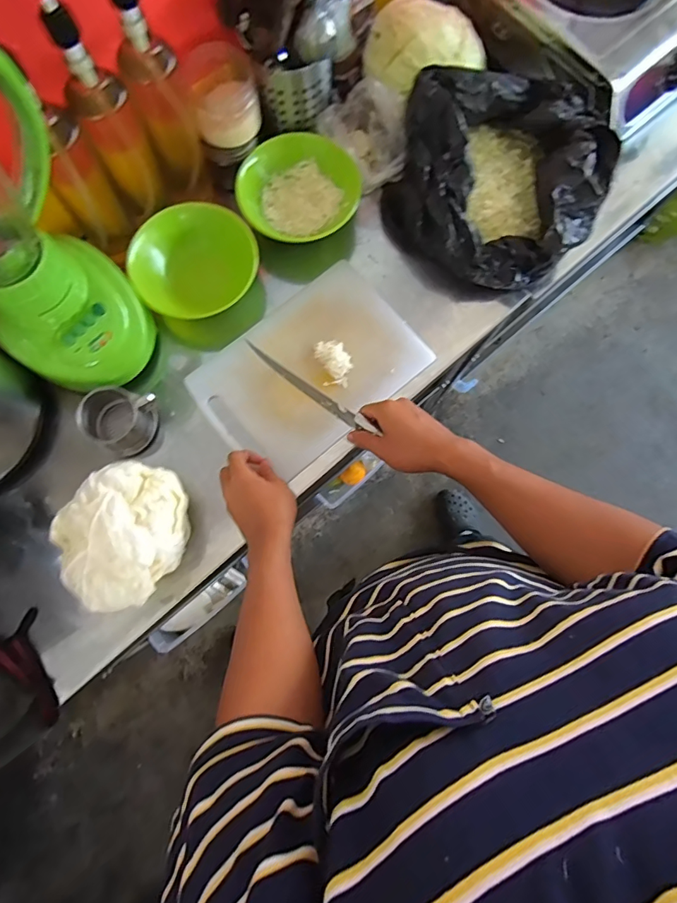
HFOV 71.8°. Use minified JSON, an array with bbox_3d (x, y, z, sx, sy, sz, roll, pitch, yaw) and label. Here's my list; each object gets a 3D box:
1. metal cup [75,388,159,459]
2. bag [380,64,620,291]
[{"bbox_3d":[-0.293,-0.043,0.634,0.070,0.088,0.085,26,79,4],"label":"metal cup"},{"bbox_3d":[0.221,-0.392,0.660,0.276,0.123,0.272,18,78,2],"label":"bag"}]

